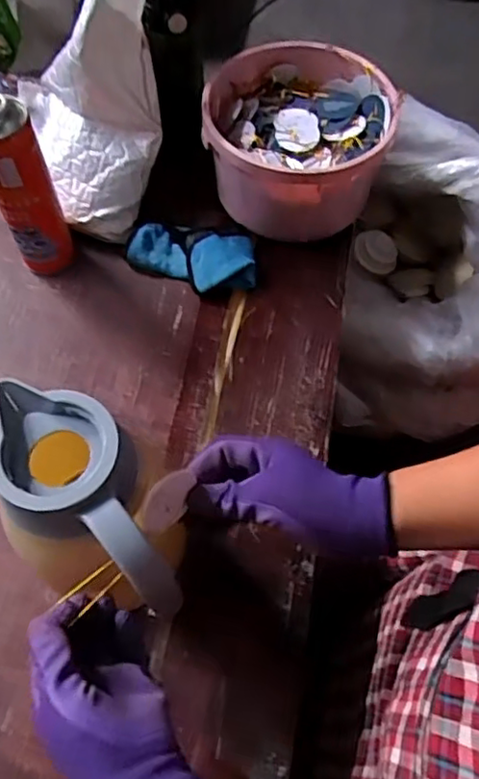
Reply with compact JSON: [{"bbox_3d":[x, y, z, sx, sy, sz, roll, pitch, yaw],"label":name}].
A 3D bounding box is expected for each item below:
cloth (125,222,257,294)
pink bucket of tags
[{"bbox_3d":[-0.057,-0.166,0.776,0.165,0.029,0.094,19,62,11],"label":"cloth"},{"bbox_3d":[0.070,-0.308,0.784,0.210,0.120,0.227,0,62,0],"label":"pink bucket of tags"}]

